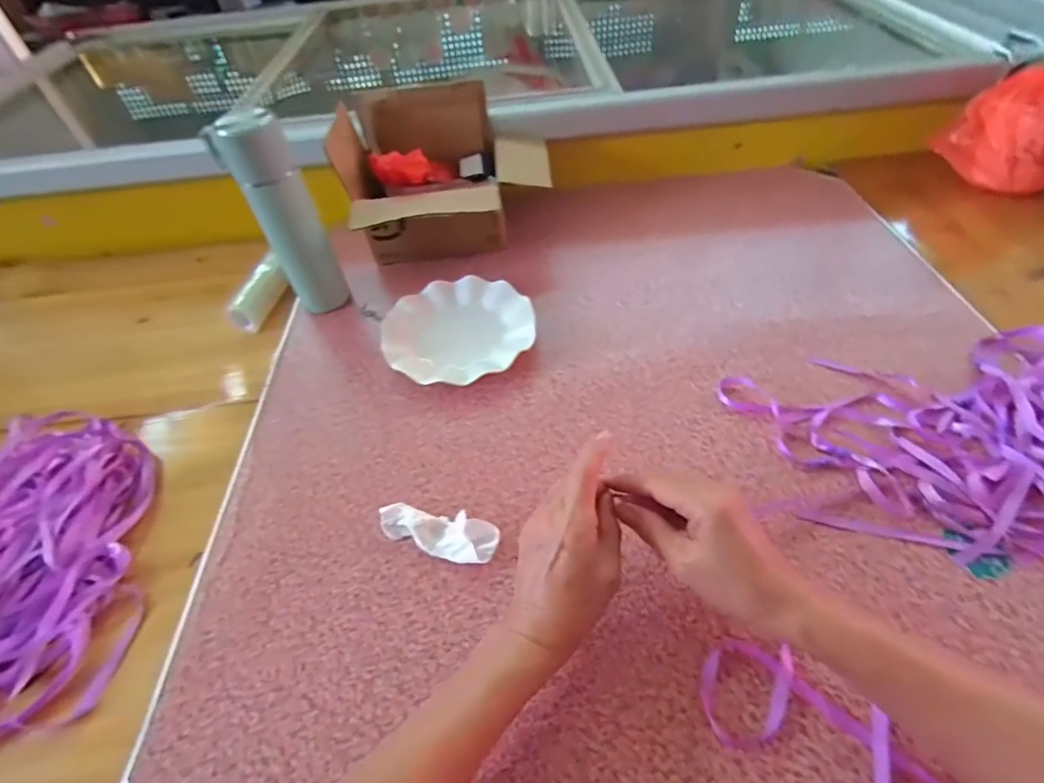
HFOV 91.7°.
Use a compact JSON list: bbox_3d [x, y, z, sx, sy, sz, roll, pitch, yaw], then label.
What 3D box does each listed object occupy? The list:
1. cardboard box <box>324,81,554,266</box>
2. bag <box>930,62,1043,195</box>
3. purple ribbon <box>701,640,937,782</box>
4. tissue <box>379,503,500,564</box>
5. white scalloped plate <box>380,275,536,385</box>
[{"bbox_3d":[-0.105,-0.296,0.733,0.278,0.184,0.223,-10,50,-3],"label":"cardboard box"},{"bbox_3d":[0.714,-0.379,0.722,0.113,0.150,0.158,-35,56,-22],"label":"bag"},{"bbox_3d":[0.206,0.234,0.346,0.162,0.013,0.077,23,56,22],"label":"purple ribbon"},{"bbox_3d":[-0.076,0.128,0.461,0.110,0.025,0.037,11,52,14],"label":"tissue"},{"bbox_3d":[-0.079,-0.078,0.635,0.182,0.023,0.175,-3,50,3],"label":"white scalloped plate"}]

